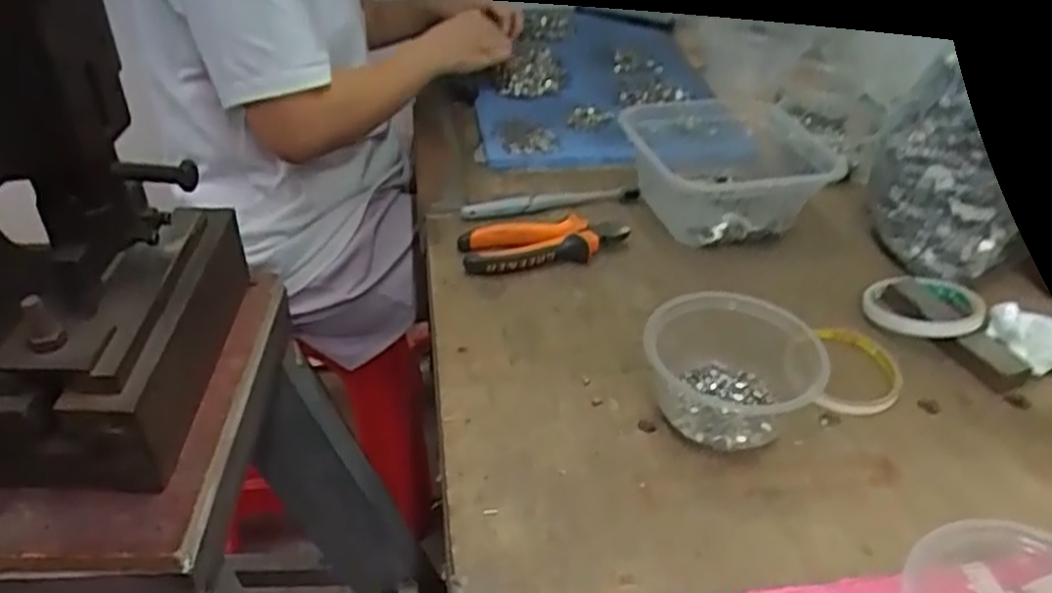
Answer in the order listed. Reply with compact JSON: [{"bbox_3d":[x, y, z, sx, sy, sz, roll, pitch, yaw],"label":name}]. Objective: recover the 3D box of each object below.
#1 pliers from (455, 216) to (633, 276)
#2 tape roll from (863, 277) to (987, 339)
[{"bbox_3d":[0.017,-0.049,0.675,0.149,0.027,0.059,-8,38,-12],"label":"pliers"},{"bbox_3d":[0.323,0.008,0.617,0.085,0.020,0.081,1,37,-1],"label":"tape roll"}]

